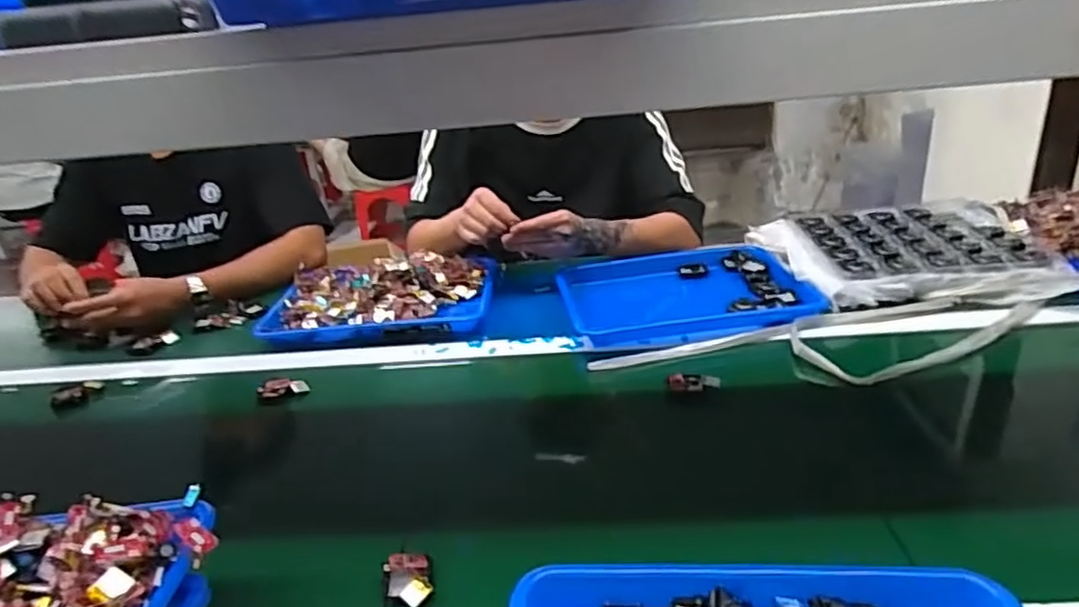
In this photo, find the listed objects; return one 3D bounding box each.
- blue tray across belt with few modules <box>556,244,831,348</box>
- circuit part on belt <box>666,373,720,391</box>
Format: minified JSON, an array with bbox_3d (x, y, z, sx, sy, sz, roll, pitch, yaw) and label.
[{"bbox_3d":[0.193,-0.010,0.934,0.314,0.043,0.234,-7,24,-1],"label":"blue tray across belt with few modules"},{"bbox_3d":[0.168,0.086,0.740,0.056,0.012,0.019,2,26,18],"label":"circuit part on belt"}]

